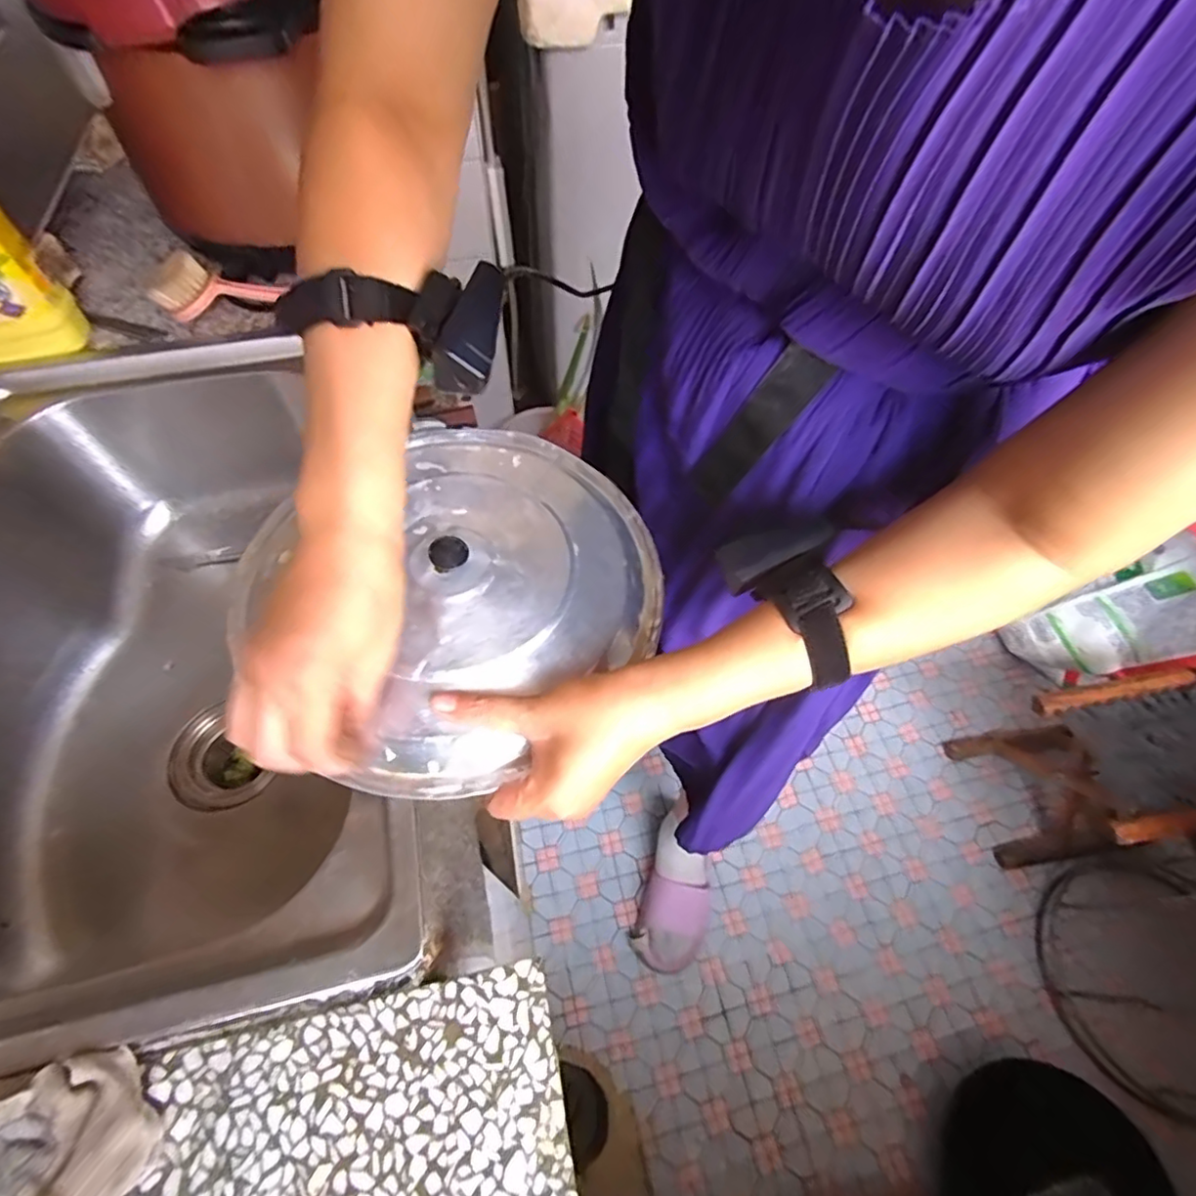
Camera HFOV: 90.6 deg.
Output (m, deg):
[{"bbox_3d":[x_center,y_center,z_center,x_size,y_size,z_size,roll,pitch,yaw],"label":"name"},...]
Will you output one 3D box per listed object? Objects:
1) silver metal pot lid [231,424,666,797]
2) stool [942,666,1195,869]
[{"bbox_3d":[-0.098,-0.024,0.437,0.262,0.040,0.277,1,58,-1],"label":"silver metal pot lid"},{"bbox_3d":[0.861,0.295,1.024,0.271,0.304,0.238,-9,58,-7],"label":"stool"}]

